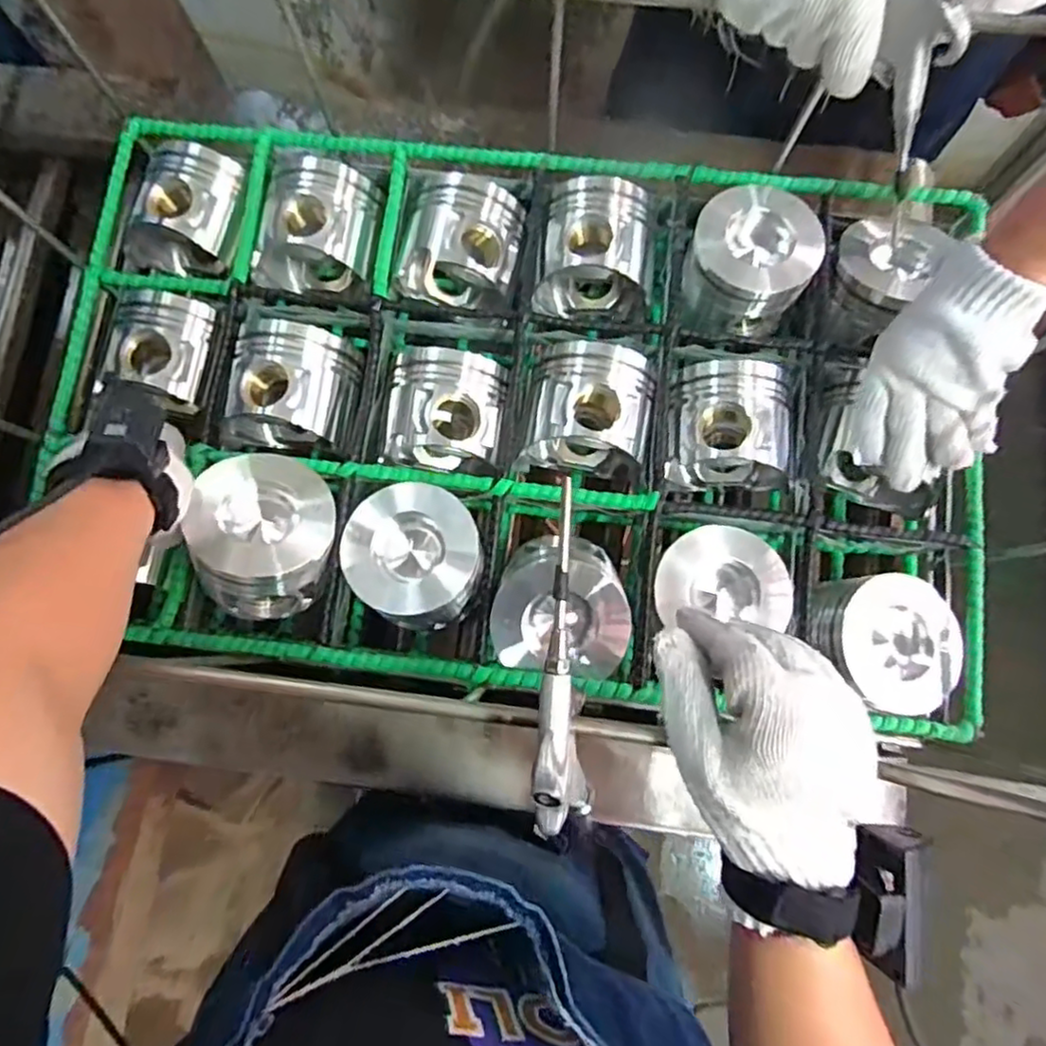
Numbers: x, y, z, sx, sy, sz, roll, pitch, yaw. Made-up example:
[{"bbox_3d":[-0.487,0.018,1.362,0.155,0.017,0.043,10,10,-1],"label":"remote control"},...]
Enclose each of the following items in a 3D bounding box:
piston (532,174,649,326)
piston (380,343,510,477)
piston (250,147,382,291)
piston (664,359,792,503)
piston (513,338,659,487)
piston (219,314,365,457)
[{"bbox_3d":[0.073,-0.256,0.627,0.103,0.083,0.109,11,80,4],"label":"piston"},{"bbox_3d":[-0.066,-0.099,0.599,0.104,0.090,0.100,9,80,3],"label":"piston"},{"bbox_3d":[-0.188,-0.282,0.628,0.102,0.095,0.115,10,80,3],"label":"piston"},{"bbox_3d":[0.185,-0.085,0.591,0.109,0.088,0.103,3,79,2],"label":"piston"},{"bbox_3d":[0.061,-0.100,0.594,0.106,0.093,0.107,14,80,4],"label":"piston"},{"bbox_3d":[-0.209,-0.120,0.613,0.115,0.096,0.116,12,80,4],"label":"piston"}]

